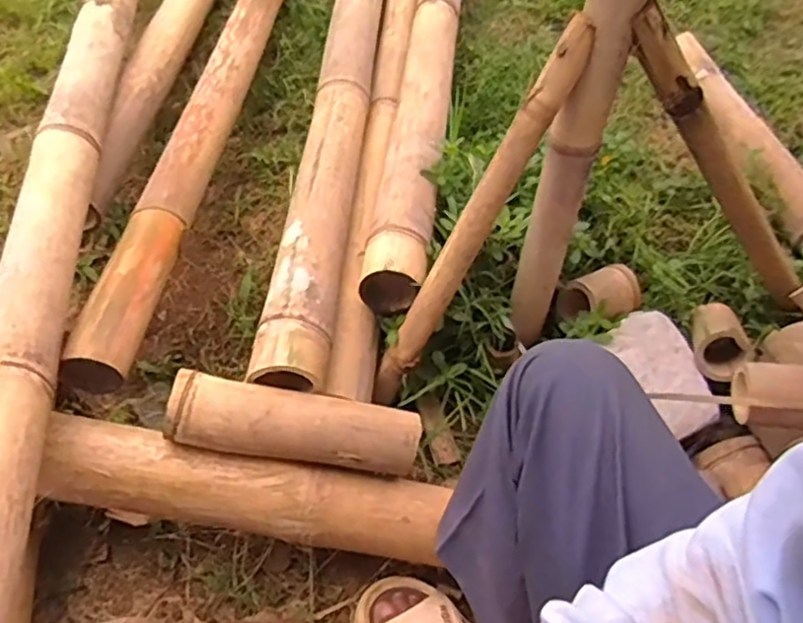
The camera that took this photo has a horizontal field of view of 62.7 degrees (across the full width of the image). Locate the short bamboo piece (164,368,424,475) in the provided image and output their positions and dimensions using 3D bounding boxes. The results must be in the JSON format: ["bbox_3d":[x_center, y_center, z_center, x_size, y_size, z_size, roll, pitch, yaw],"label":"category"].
[{"bbox_3d":[-0.117,0.128,0.732,0.271,0.058,0.071,11,50,-12],"label":"short bamboo piece"}]

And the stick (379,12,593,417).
[{"bbox_3d":[0.079,-0.092,0.755,0.037,0.483,0.032,41,28,27],"label":"stick"}]

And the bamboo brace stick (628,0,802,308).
[{"bbox_3d":[0.386,-0.158,0.785,0.044,0.508,0.032,-24,42,32],"label":"bamboo brace stick"}]

